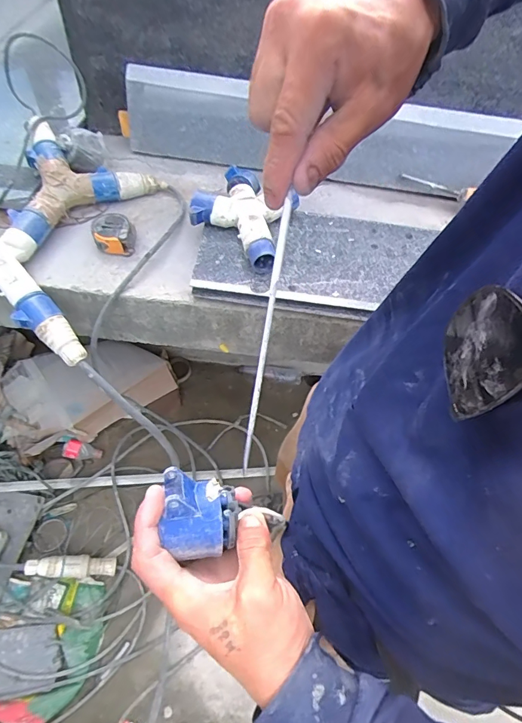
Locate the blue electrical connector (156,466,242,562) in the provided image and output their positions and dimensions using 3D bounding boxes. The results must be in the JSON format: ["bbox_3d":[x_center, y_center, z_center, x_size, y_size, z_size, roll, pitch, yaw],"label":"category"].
[{"bbox_3d":[-0.039,0.097,0.272,0.046,0.034,0.046,-1,50,-6],"label":"blue electrical connector"}]

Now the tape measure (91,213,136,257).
[{"bbox_3d":[-0.261,-0.226,0.743,0.069,0.043,0.066,-9,55,-13],"label":"tape measure"}]

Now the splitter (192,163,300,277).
[{"bbox_3d":[-0.023,-0.258,0.750,0.177,0.076,0.196,25,55,12],"label":"splitter"}]

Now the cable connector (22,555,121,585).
[{"bbox_3d":[-0.490,0.534,1.086,0.218,0.047,0.057,14,46,-24],"label":"cable connector"}]

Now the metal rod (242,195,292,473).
[{"bbox_3d":[0.003,-0.013,0.245,0.005,0.157,0.008,10,9,4],"label":"metal rod"}]

